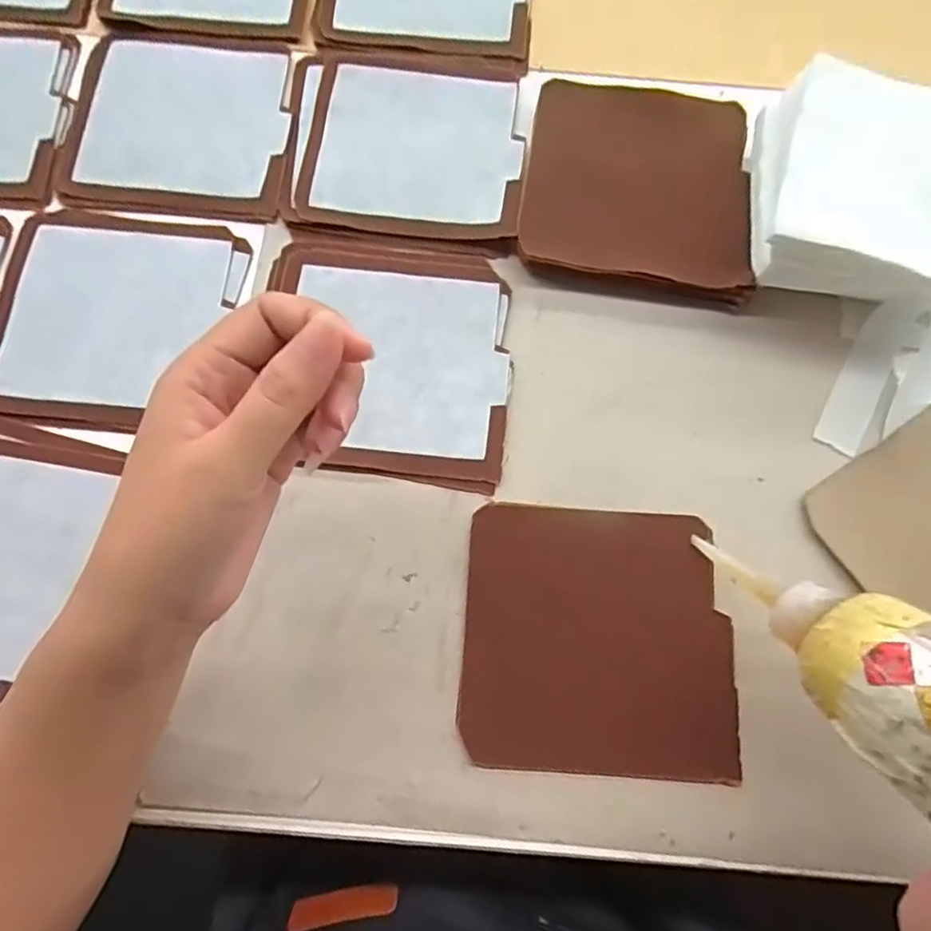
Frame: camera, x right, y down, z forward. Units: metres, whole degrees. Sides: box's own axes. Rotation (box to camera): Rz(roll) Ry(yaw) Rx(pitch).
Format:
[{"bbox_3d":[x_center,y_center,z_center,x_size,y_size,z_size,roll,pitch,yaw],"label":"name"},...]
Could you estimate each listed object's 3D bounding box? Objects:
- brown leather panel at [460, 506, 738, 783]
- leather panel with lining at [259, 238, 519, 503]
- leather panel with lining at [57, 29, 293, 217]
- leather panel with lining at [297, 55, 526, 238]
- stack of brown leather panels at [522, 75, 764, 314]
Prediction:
[{"bbox_3d":[0.068,0.086,0.313,0.133,0.005,0.126,4,77,1],"label":"brown leather panel"},{"bbox_3d":[-0.043,-0.060,0.346,0.135,0.007,0.138,6,78,1],"label":"leather panel with lining"},{"bbox_3d":[-0.176,-0.217,0.385,0.128,0.004,0.122,6,78,1],"label":"leather panel with lining"},{"bbox_3d":[-0.031,-0.202,0.384,0.130,0.005,0.121,5,78,1],"label":"leather panel with lining"},{"bbox_3d":[0.103,-0.169,0.372,0.131,0.014,0.136,9,78,2],"label":"stack of brown leather panels"}]

